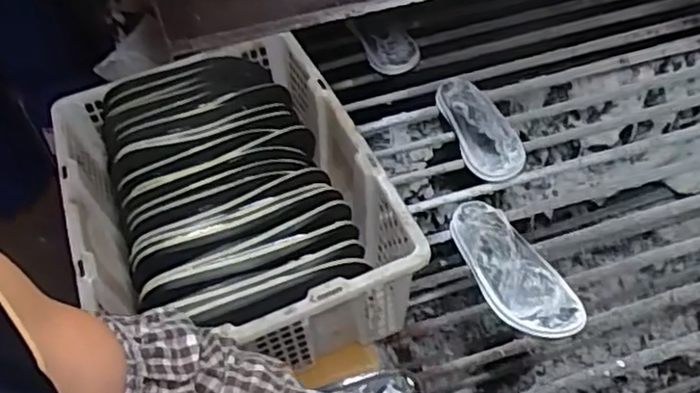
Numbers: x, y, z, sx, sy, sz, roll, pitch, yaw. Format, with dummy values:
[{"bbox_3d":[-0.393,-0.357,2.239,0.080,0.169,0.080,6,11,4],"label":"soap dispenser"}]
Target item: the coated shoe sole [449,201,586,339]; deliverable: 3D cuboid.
[{"bbox_3d":[0.209,0.096,0.898,0.093,0.024,0.233,-22,47,-13],"label":"coated shoe sole"}]

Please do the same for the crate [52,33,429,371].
[{"bbox_3d":[-0.155,0.008,0.855,0.344,0.159,0.473,-19,47,-11],"label":"crate"}]

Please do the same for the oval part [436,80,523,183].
[{"bbox_3d":[0.213,-0.116,1.116,0.096,0.038,0.252,-12,46,-4],"label":"oval part"}]

